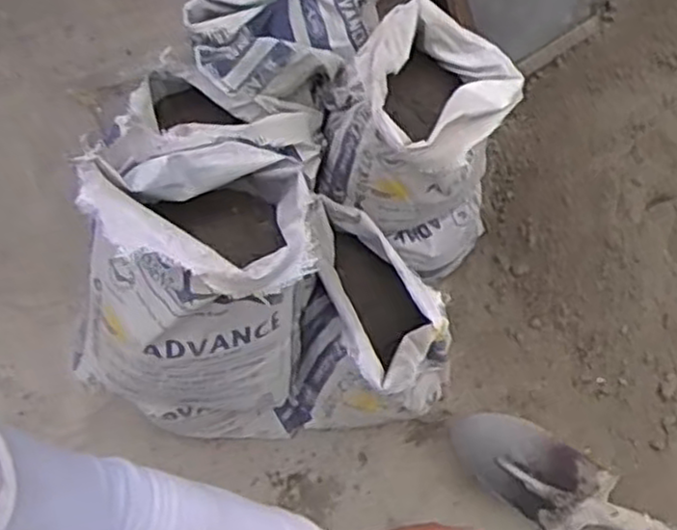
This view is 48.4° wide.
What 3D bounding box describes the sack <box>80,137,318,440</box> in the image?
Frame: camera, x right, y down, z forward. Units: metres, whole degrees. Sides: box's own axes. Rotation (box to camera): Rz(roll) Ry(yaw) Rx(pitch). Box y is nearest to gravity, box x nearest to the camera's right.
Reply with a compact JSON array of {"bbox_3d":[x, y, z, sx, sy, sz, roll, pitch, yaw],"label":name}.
[{"bbox_3d":[-0.229,0.045,1.200,0.359,0.642,0.308,0,64,-3],"label":"sack"}]

